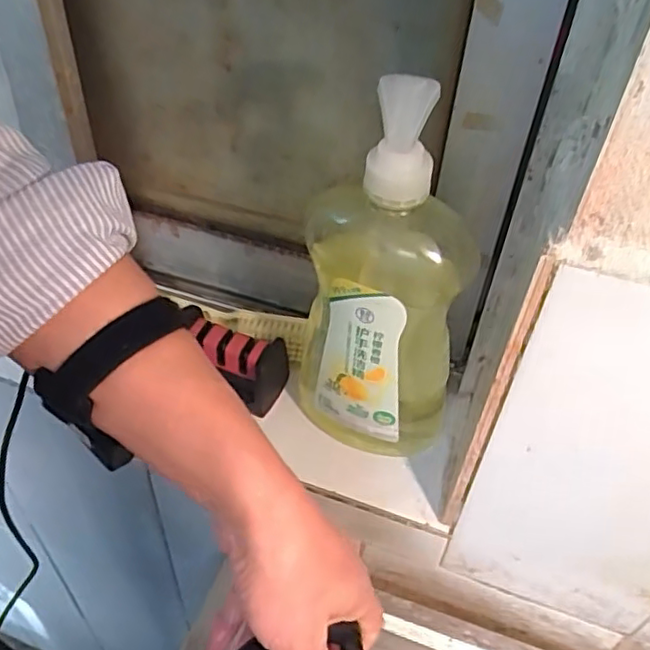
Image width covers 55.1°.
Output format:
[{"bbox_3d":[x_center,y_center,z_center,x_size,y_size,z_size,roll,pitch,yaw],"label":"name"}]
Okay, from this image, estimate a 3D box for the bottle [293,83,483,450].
[{"bbox_3d":[0.034,-0.018,0.402,0.114,0.271,0.067,15,46,11],"label":"bottle"}]

